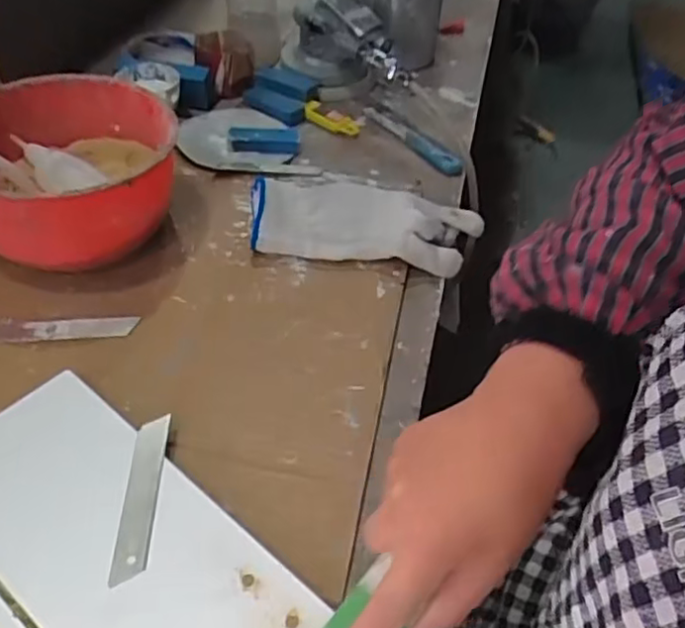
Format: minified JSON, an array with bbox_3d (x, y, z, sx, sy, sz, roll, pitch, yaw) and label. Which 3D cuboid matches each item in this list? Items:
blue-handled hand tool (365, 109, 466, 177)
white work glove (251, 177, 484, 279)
[{"bbox_3d":[0.072,-0.179,0.684,0.027,0.012,0.145,-26,54,-26],"label":"blue-handled hand tool"},{"bbox_3d":[0.020,-0.080,0.564,0.193,0.036,0.089,6,47,0],"label":"white work glove"}]

